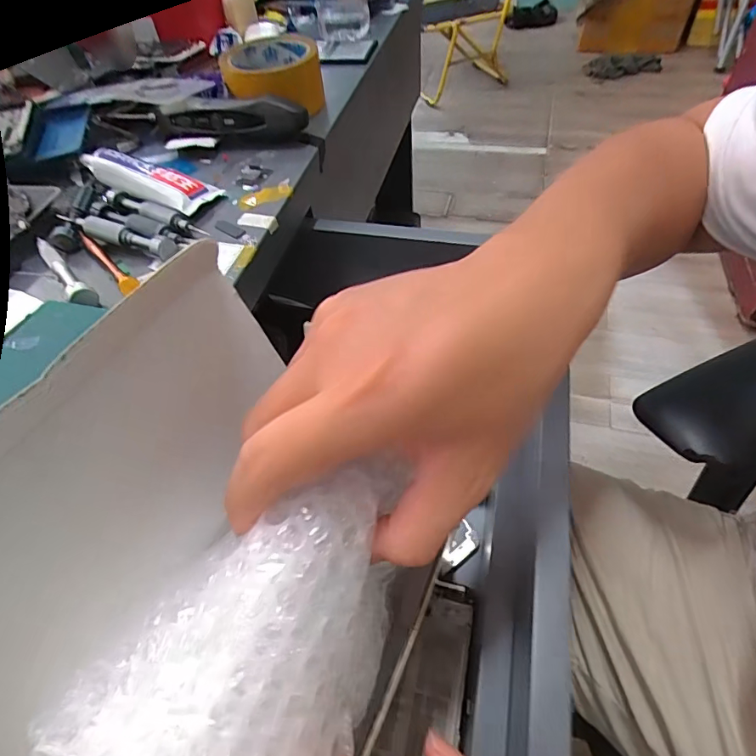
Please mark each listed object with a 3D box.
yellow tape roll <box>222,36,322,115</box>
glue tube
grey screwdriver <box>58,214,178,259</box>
[{"bbox_3d":[-0.109,-0.305,0.486,0.102,0.048,0.119,18,56,19],"label":"yellow tape roll"},{"bbox_3d":[-0.200,-0.172,0.399,0.135,0.024,0.040,23,57,22],"label":"glue tube"},{"bbox_3d":[-0.196,-0.109,0.355,0.106,0.013,0.015,17,55,19],"label":"grey screwdriver"}]

